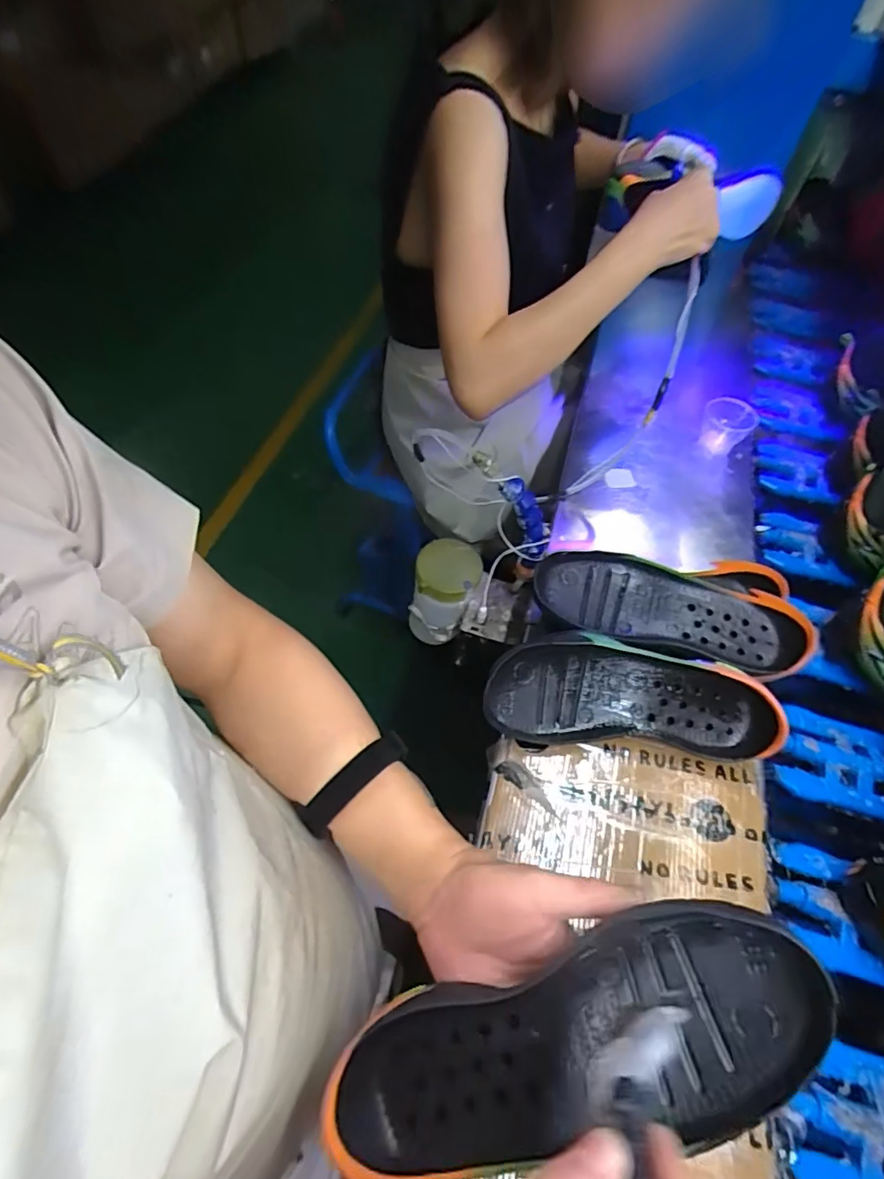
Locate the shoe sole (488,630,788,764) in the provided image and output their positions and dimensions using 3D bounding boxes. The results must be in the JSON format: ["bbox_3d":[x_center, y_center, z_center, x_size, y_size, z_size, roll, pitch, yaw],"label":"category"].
[{"bbox_3d":[0.162,0.094,0.485,0.245,0.045,0.101,5,93,2],"label":"shoe sole"}]

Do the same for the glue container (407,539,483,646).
[{"bbox_3d":[0.003,0.006,0.654,0.074,0.123,0.066,6,56,3],"label":"glue container"}]

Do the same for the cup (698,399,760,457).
[{"bbox_3d":[0.373,-0.214,0.728,0.069,0.049,0.061,27,59,16],"label":"cup"}]

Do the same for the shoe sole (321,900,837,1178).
[{"bbox_3d":[0.066,0.239,0.281,0.249,0.035,0.097,-22,57,5],"label":"shoe sole"}]

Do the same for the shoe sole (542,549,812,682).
[{"bbox_3d":[0.211,0.019,0.532,0.244,0.038,0.092,17,57,10],"label":"shoe sole"}]

